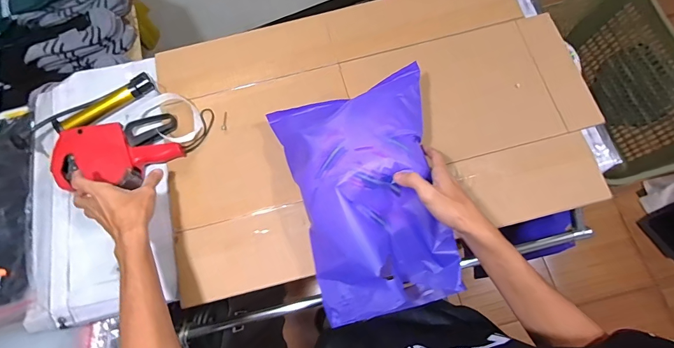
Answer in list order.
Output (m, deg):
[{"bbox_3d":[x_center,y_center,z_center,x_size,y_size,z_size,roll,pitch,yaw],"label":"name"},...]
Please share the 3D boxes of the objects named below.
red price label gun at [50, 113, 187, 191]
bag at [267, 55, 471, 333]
[{"bbox_3d":[-0.399,-0.039,0.646,0.219,0.037,0.123,-13,73,-2],"label":"red price label gun"},{"bbox_3d":[0.045,0.021,0.533,0.228,0.115,0.353,-12,73,-2],"label":"bag"}]

